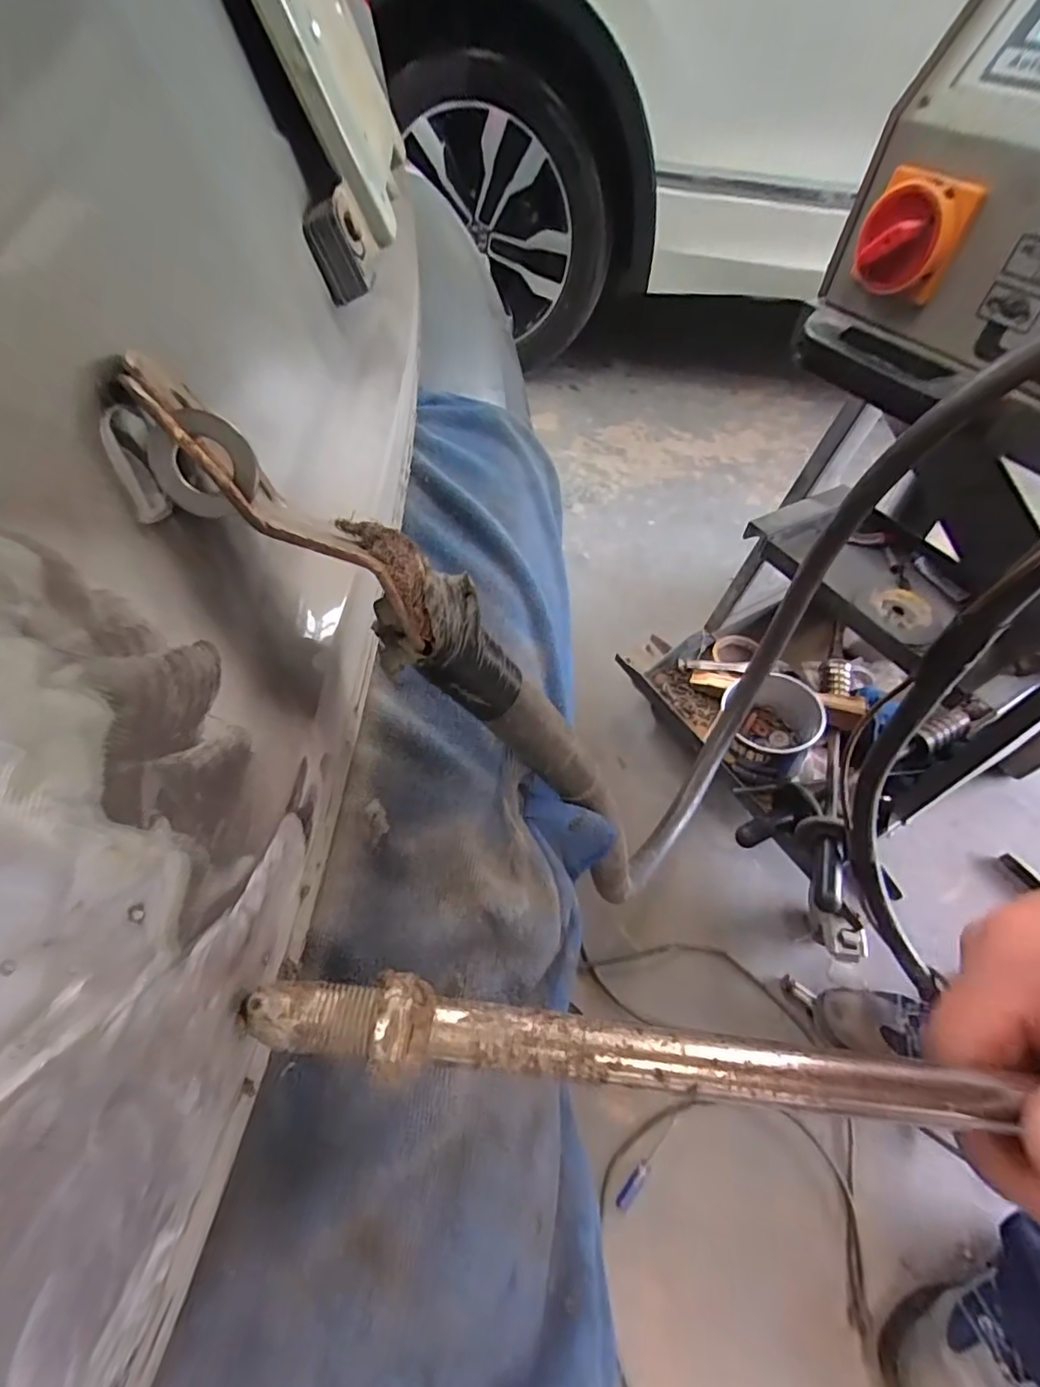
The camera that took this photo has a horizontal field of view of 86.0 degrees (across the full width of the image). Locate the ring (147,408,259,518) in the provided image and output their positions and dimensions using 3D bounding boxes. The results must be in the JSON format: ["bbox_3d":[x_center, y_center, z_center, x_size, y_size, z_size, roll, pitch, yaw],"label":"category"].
[{"bbox_3d":[-0.078,-0.056,0.138,0.024,0.024,0.004,23,17,-26],"label":"ring"}]

